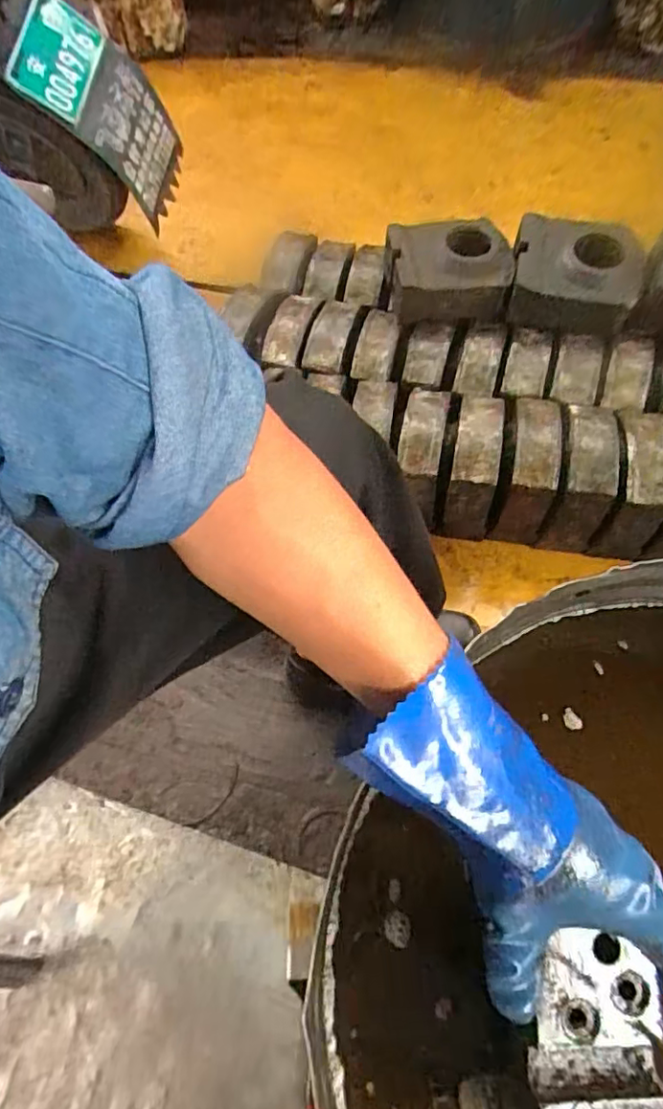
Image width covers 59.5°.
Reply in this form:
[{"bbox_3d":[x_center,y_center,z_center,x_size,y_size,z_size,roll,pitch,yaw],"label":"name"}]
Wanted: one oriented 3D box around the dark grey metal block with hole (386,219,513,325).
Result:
[{"bbox_3d":[0.182,-0.449,0.918,0.176,0.099,0.141,-3,62,2],"label":"dark grey metal block with hole"}]

